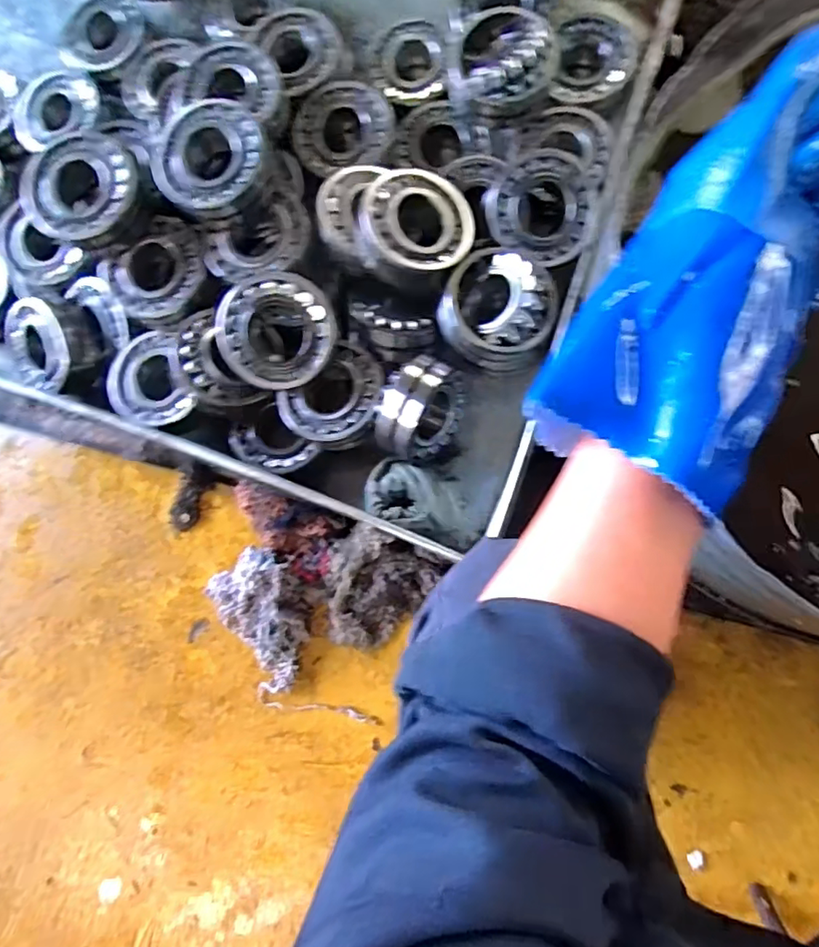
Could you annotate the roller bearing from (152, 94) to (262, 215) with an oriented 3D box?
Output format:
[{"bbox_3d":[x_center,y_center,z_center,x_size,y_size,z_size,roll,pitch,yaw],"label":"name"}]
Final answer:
[{"bbox_3d":[-0.196,-0.313,0.568,0.108,0.035,0.101,-1,84,8],"label":"roller bearing"}]

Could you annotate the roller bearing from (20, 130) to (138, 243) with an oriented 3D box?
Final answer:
[{"bbox_3d":[-0.319,-0.280,0.568,0.101,0.033,0.105,-1,84,8],"label":"roller bearing"}]

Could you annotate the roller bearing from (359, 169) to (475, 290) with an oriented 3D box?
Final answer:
[{"bbox_3d":[0.006,-0.251,0.588,0.112,0.039,0.109,2,84,-17],"label":"roller bearing"}]

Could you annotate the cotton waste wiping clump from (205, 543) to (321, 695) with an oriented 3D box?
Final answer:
[{"bbox_3d":[-0.178,0.183,0.751,0.134,0.057,0.170,-39,81,3],"label":"cotton waste wiping clump"}]

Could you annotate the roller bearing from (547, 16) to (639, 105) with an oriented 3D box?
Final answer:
[{"bbox_3d":[0.206,-0.465,0.646,0.086,0.026,0.096,7,85,9],"label":"roller bearing"}]

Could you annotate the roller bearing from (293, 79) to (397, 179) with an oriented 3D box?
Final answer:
[{"bbox_3d":[-0.072,-0.387,0.645,0.109,0.029,0.092,-6,104,5],"label":"roller bearing"}]

